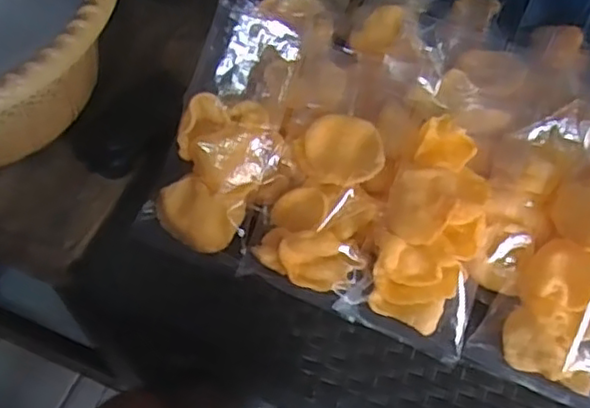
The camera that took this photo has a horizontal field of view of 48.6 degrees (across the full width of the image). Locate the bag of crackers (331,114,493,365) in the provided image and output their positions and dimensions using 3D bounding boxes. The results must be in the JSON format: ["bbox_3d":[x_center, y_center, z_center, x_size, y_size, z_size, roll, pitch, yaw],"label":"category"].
[{"bbox_3d":[0.094,0.020,0.466,0.084,0.036,0.163,14,87,8],"label":"bag of crackers"}]

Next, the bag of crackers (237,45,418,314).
[{"bbox_3d":[0.032,-0.028,0.490,0.086,0.033,0.191,14,76,8],"label":"bag of crackers"}]

